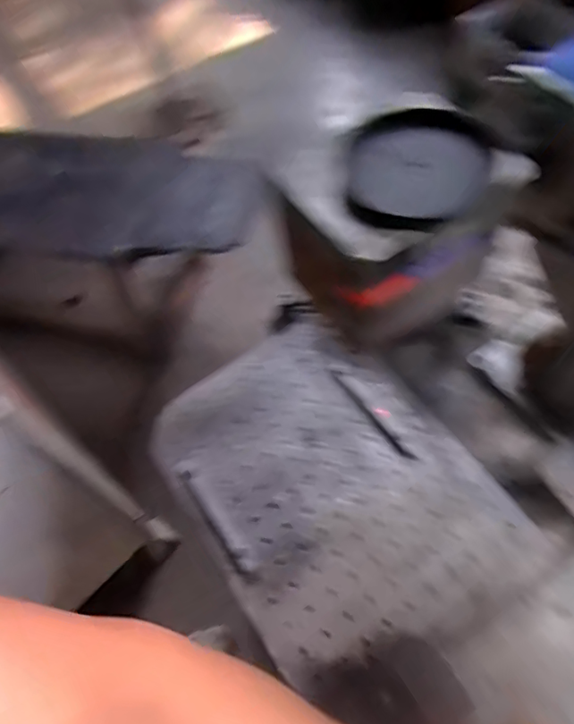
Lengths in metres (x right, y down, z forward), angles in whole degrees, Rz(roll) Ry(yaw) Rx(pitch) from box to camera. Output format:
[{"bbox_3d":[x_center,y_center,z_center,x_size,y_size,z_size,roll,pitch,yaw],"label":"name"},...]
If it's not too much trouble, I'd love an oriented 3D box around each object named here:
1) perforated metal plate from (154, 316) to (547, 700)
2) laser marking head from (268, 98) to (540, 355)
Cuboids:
[{"bbox_3d":[0.037,0.116,0.551,0.263,0.021,0.341,-32,61,-14],"label":"perforated metal plate"},{"bbox_3d":[0.065,-0.081,0.335,0.124,0.106,0.089,-27,59,-9],"label":"laser marking head"}]

